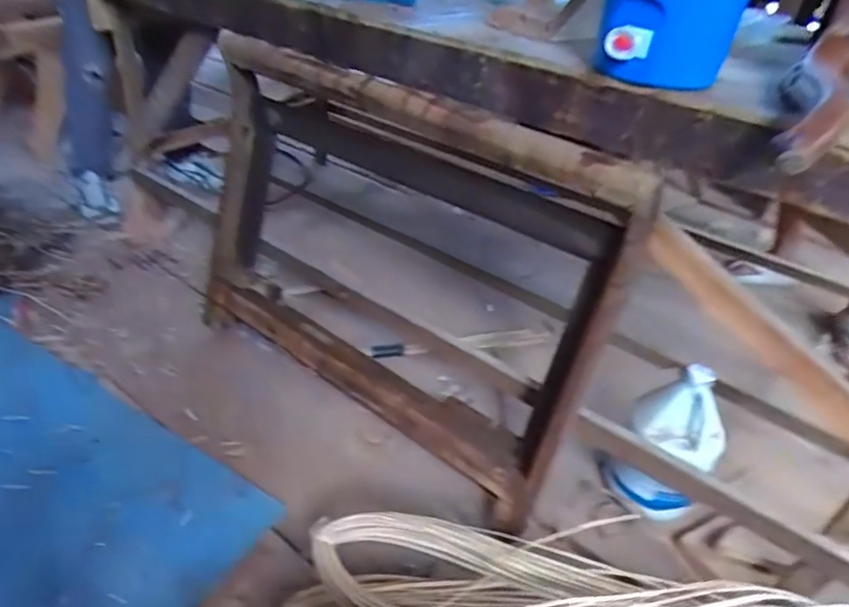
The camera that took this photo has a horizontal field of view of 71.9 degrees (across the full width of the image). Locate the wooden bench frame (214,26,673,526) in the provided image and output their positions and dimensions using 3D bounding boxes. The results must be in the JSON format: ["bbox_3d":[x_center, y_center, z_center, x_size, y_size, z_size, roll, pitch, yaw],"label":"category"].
[{"bbox_3d":[-0.109,-0.072,1.097,0.908,0.655,0.107,28,32,28],"label":"wooden bench frame"}]

